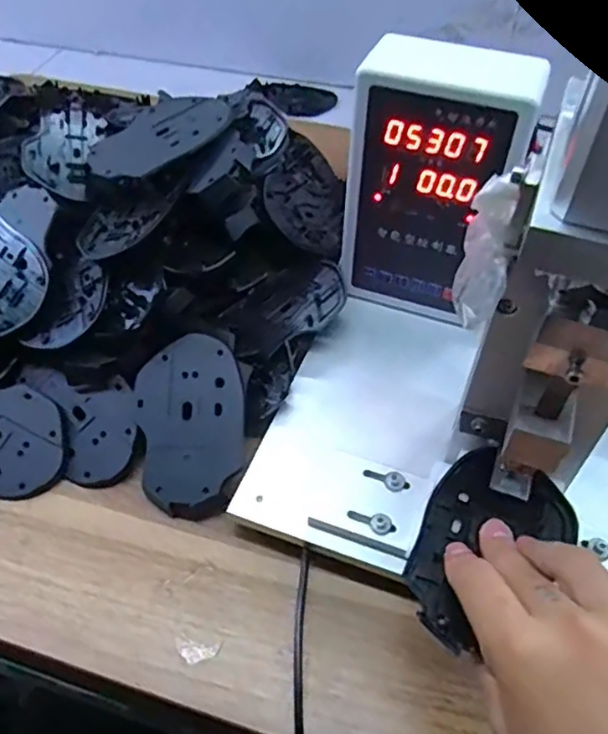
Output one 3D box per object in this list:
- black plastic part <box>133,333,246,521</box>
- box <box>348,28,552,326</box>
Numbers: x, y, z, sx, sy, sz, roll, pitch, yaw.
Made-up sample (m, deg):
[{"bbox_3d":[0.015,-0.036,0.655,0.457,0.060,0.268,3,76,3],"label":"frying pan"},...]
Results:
[{"bbox_3d":[-0.073,0.038,0.407,0.068,0.009,0.115,-11,73,3],"label":"black plastic part"},{"bbox_3d":[0.087,-0.123,0.427,0.104,0.164,0.060,19,53,14],"label":"box"}]

